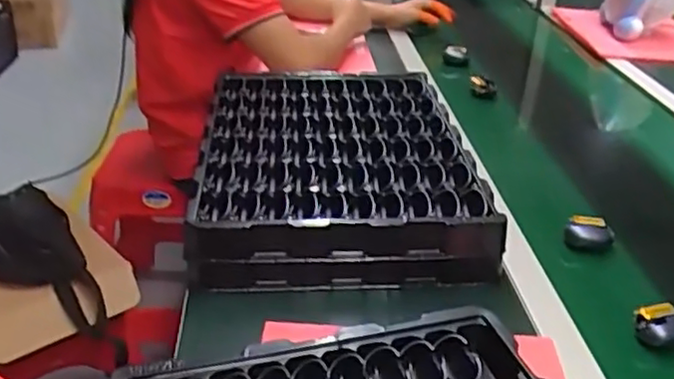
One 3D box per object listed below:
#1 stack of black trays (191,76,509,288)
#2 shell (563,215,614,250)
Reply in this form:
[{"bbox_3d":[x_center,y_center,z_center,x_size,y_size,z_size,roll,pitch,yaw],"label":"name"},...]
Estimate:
[{"bbox_3d":[-0.003,-0.030,0.842,0.322,0.089,0.373,-1,30,-6],"label":"stack of black trays"},{"bbox_3d":[0.297,0.051,0.803,0.055,0.033,0.025,11,30,14],"label":"shell"}]

